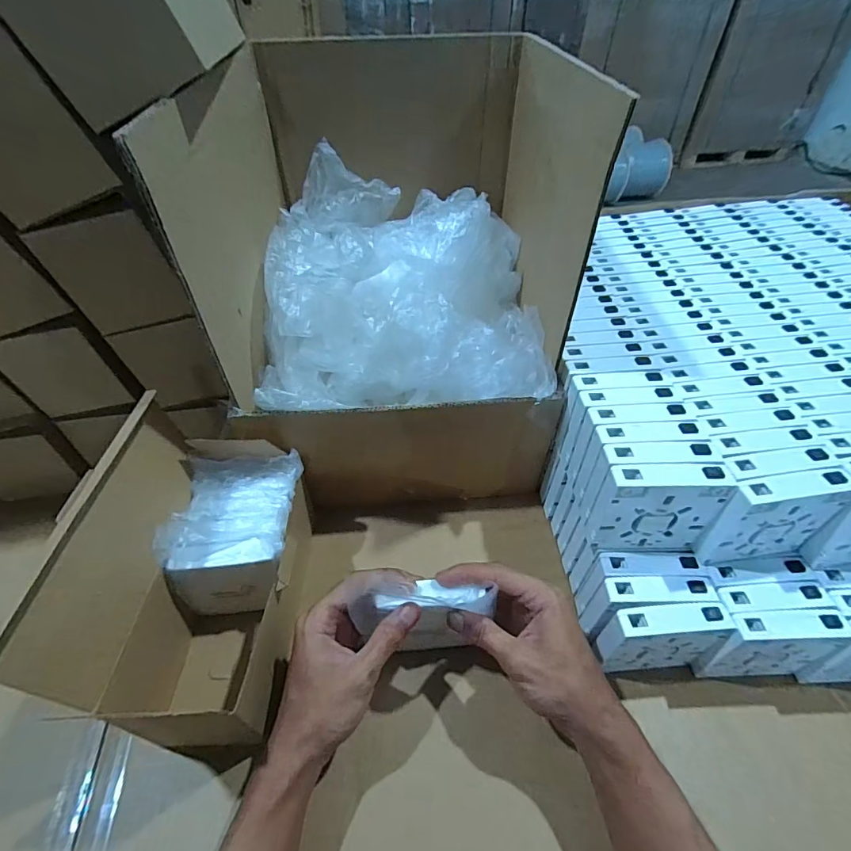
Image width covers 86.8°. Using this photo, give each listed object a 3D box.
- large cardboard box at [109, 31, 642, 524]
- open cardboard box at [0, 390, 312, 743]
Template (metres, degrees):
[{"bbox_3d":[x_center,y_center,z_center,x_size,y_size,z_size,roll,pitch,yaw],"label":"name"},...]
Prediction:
[{"bbox_3d":[-0.015,-0.147,0.488,0.311,0.369,0.337,1,46,1],"label":"large cardboard box"},{"bbox_3d":[-0.172,0.111,0.366,0.119,0.187,0.205,-2,46,-1],"label":"open cardboard box"}]

